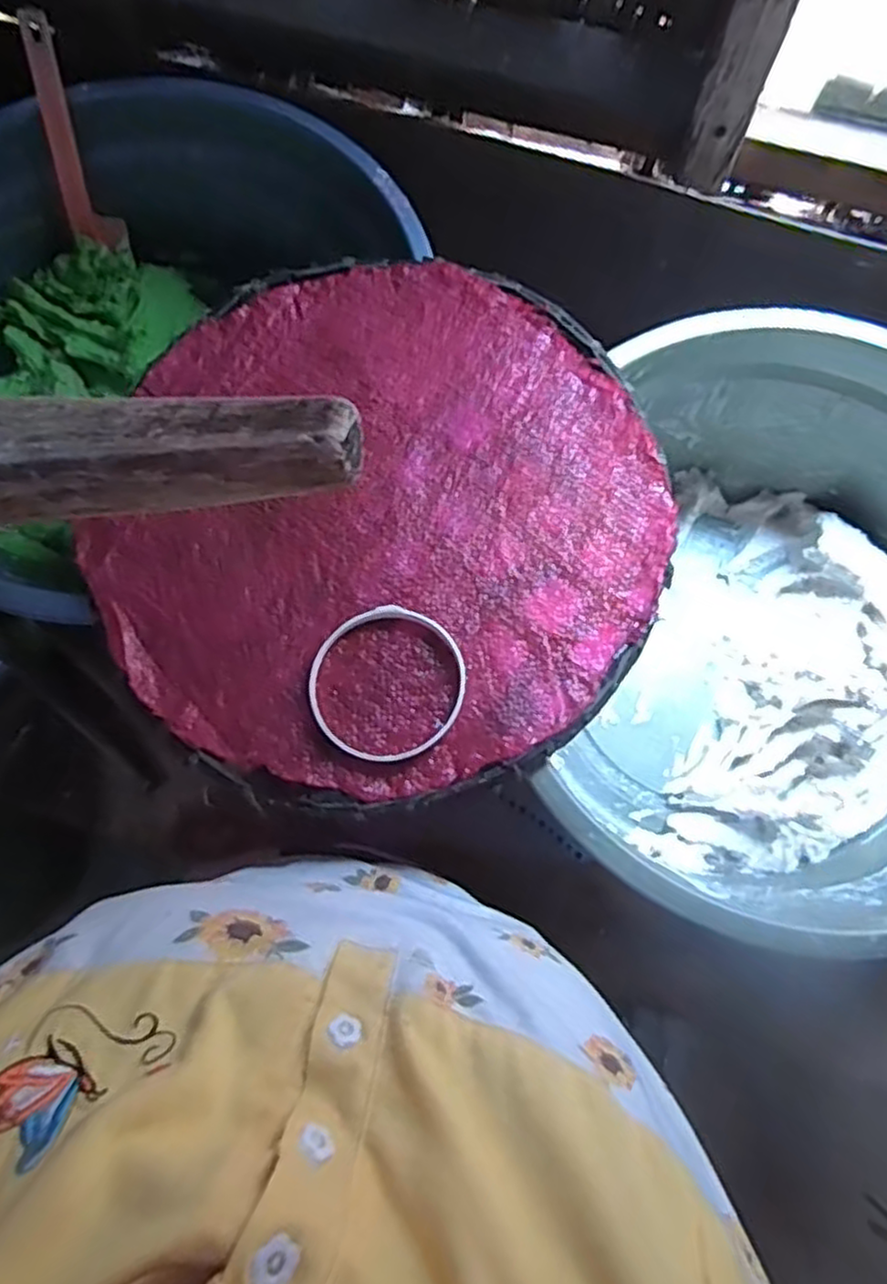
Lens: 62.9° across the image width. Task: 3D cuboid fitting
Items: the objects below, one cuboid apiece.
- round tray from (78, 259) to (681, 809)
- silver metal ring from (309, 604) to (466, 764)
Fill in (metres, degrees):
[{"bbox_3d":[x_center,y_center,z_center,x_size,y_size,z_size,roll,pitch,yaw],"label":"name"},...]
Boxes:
[{"bbox_3d":[-0.031,-0.078,0.448,0.324,0.012,0.339,0,75,-1],"label":"round tray"},{"bbox_3d":[-0.033,0.024,0.417,0.088,0.013,0.088,0,75,-1],"label":"silver metal ring"}]

